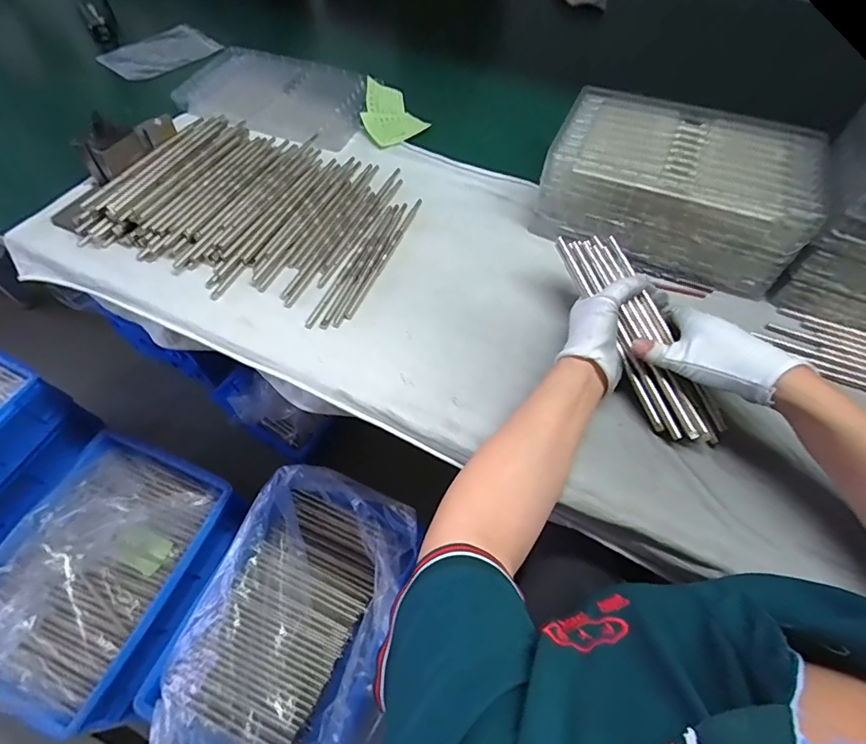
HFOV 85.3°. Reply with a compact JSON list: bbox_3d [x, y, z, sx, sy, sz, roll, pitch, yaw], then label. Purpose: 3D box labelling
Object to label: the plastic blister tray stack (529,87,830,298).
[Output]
[{"bbox_3d":[0.284,-0.230,0.566,0.275,0.114,0.185,22,61,12],"label":"plastic blister tray stack"}]

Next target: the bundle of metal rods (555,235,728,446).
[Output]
[{"bbox_3d":[0.201,-0.039,0.458,0.053,0.029,0.227,-21,74,-13],"label":"bundle of metal rods"}]

